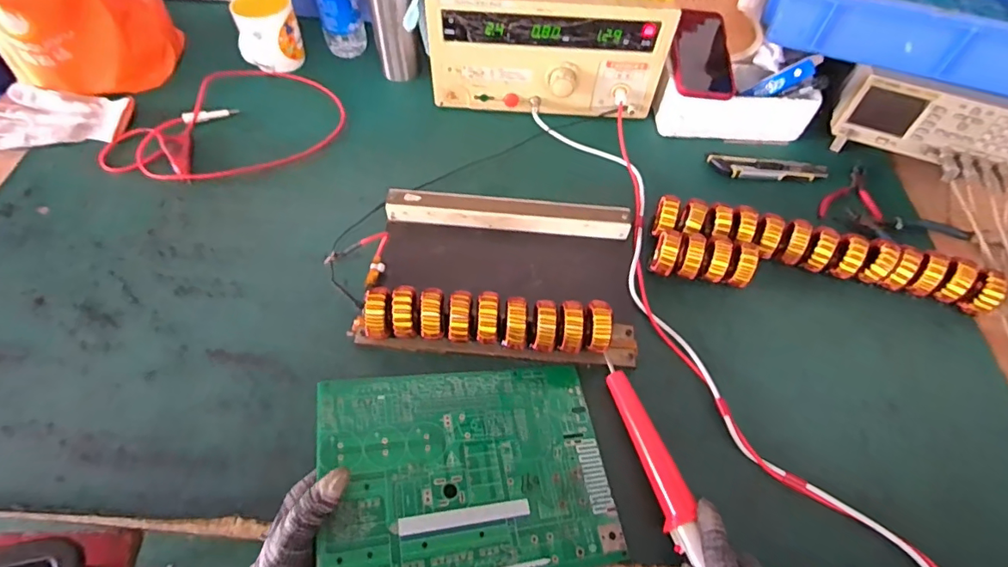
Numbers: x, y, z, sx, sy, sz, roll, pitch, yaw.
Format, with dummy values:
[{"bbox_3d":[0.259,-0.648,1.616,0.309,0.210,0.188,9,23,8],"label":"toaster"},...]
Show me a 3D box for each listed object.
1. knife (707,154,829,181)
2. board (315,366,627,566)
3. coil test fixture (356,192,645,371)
[{"bbox_3d":[0.373,-0.162,0.694,0.163,0.013,0.040,4,57,0],"label":"knife"},{"bbox_3d":[-0.028,0.162,0.432,0.249,0.005,0.181,0,56,-21],"label":"board"},{"bbox_3d":[-0.001,-0.016,0.554,0.299,0.071,0.197,5,57,0],"label":"coil test fixture"}]

